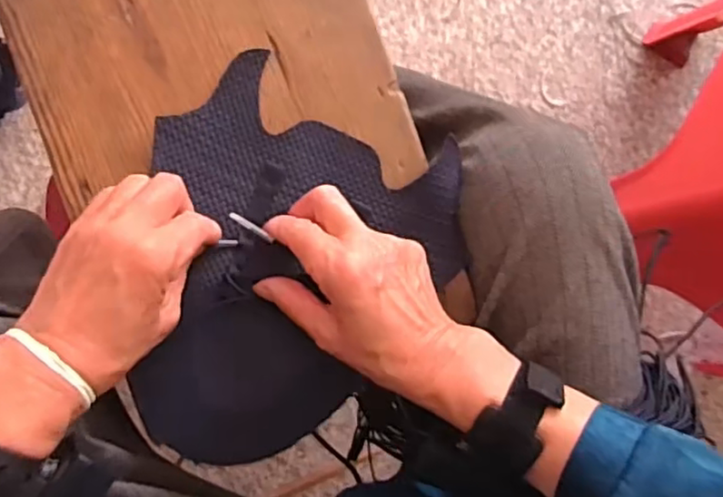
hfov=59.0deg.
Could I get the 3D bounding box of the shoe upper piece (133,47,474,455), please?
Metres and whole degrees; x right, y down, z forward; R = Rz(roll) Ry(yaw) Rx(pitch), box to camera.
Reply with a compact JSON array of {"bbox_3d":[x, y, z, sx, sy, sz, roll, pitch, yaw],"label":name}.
[{"bbox_3d":[-0.060,0.005,0.412,0.199,0.014,0.249,41,82,-5],"label":"shoe upper piece"}]

